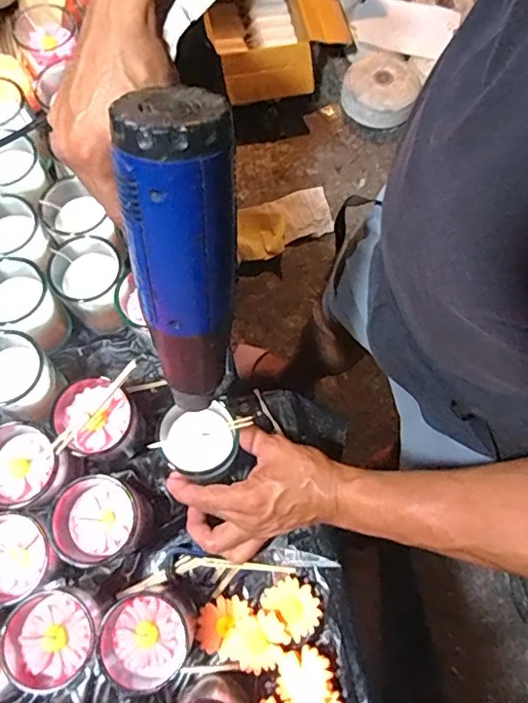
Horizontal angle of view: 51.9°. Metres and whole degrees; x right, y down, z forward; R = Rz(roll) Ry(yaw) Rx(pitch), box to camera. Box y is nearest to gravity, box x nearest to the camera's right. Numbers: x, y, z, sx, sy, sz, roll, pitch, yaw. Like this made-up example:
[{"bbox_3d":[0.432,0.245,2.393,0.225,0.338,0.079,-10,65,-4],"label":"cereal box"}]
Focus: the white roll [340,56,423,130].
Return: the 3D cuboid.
[{"bbox_3d":[0.342,-0.763,1.610,0.207,0.091,0.194,0,70,-1],"label":"white roll"}]

